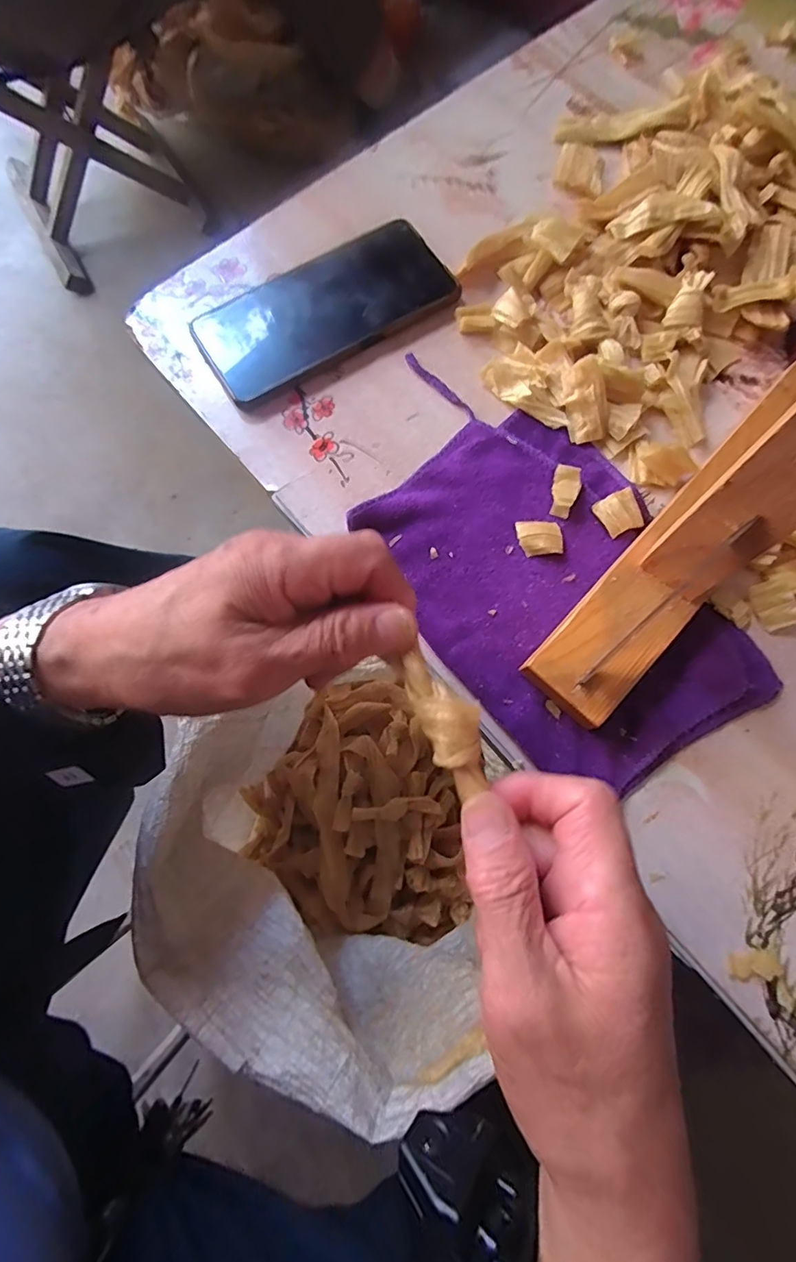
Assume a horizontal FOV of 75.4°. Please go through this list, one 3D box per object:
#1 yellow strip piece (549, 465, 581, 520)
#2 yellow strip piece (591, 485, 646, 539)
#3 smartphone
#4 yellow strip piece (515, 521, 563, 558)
[{"bbox_3d":[0.097,-0.080,0.298,0.015,0.007,0.030,10,76,3],"label":"yellow strip piece"},{"bbox_3d":[0.127,-0.067,0.295,0.022,0.007,0.022,-26,77,-5],"label":"yellow strip piece"},{"bbox_3d":[-0.048,-0.211,0.336,0.162,0.011,0.077,-31,78,-7],"label":"smartphone"},{"bbox_3d":[0.080,-0.053,0.292,0.025,0.008,0.021,-6,76,-1],"label":"yellow strip piece"}]

